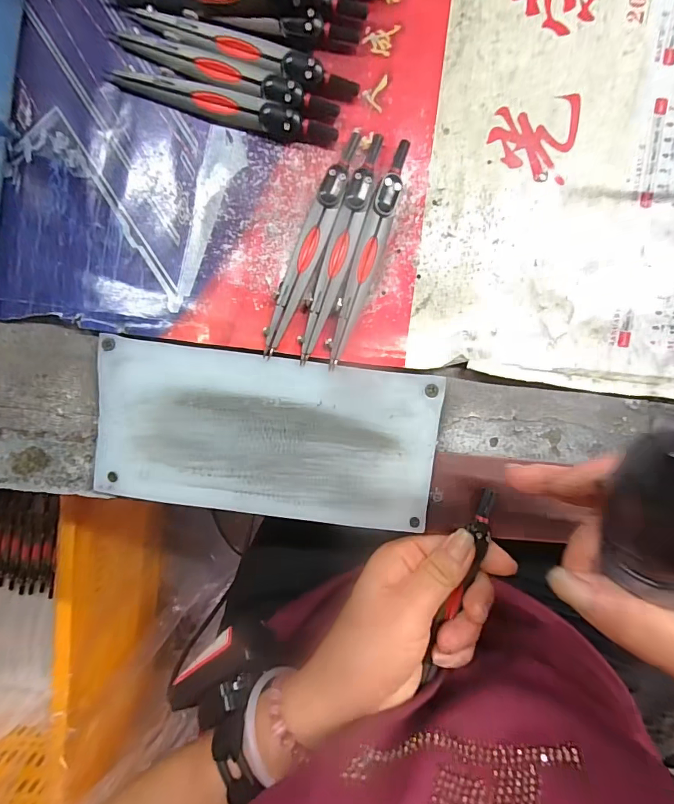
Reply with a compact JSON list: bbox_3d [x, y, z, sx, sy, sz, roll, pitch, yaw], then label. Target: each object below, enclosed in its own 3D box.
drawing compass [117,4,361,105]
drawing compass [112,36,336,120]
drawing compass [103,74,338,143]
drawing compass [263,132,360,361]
[{"bbox_3d":[-0.052,-0.194,0.234,0.134,0.009,0.016,21,93,-3],"label":"drawing compass"},{"bbox_3d":[-0.062,-0.181,0.233,0.128,0.012,0.014,18,93,-3],"label":"drawing compass"},{"bbox_3d":[-0.064,-0.165,0.238,0.127,0.012,0.015,16,93,-3],"label":"drawing compass"},{"bbox_3d":[-0.015,-0.089,0.242,0.017,0.005,0.131,24,93,-3],"label":"drawing compass"}]

